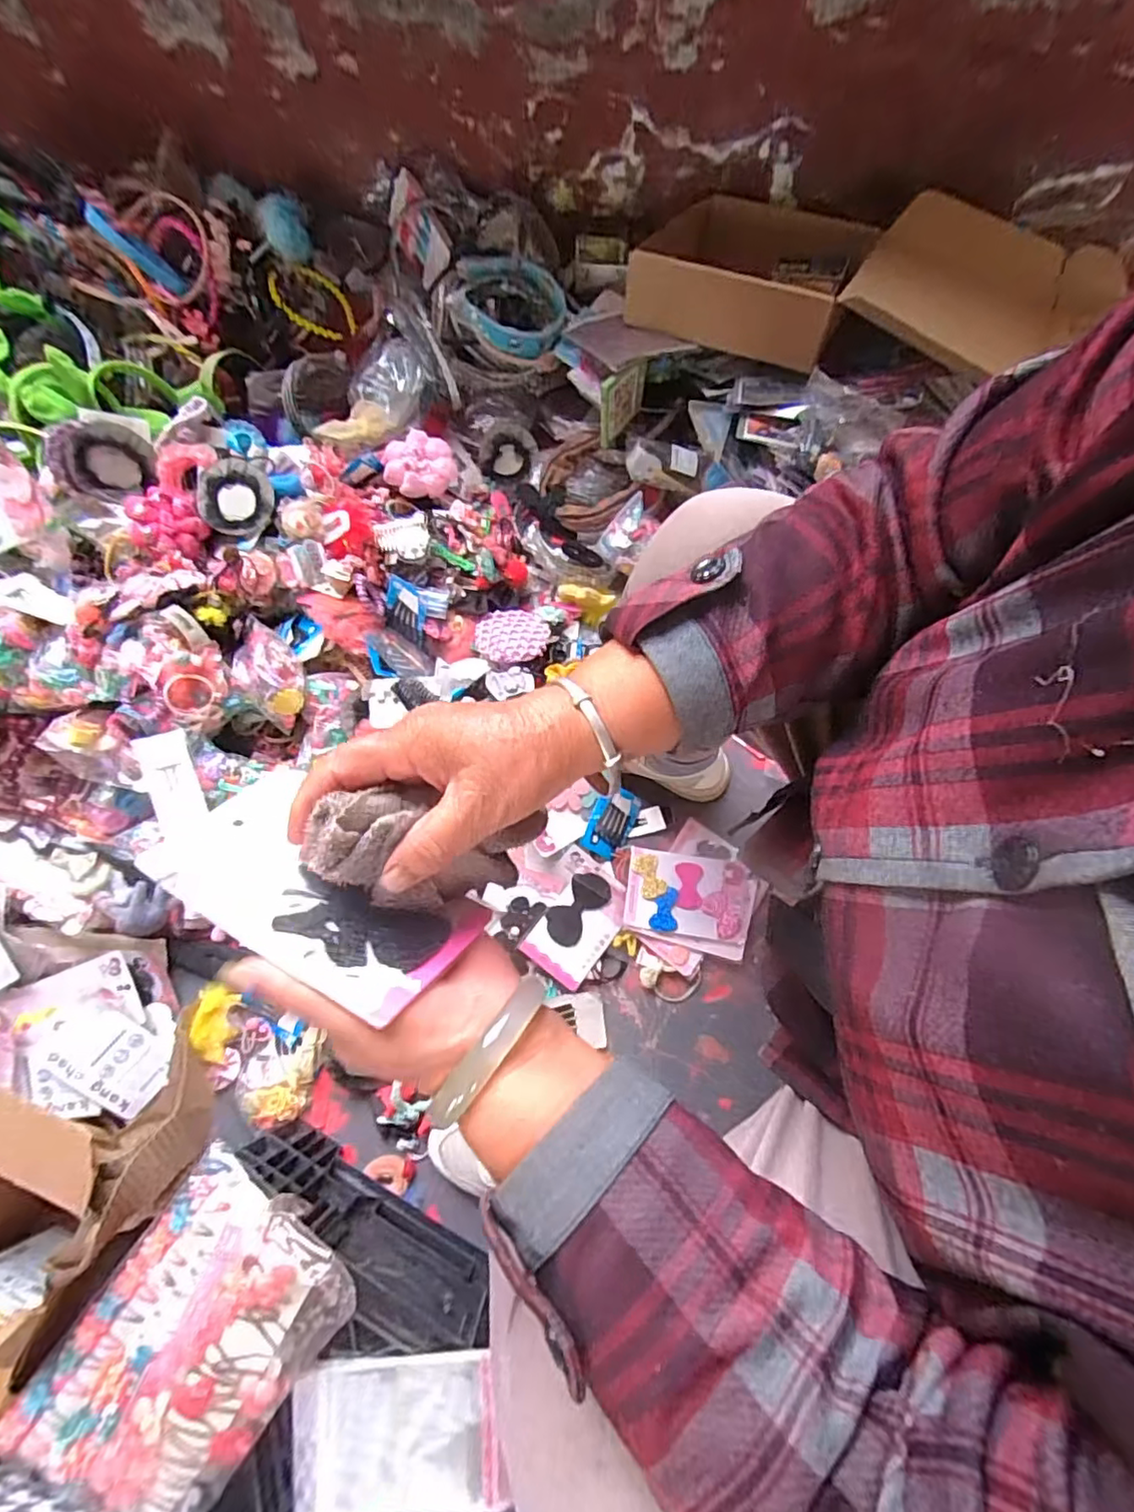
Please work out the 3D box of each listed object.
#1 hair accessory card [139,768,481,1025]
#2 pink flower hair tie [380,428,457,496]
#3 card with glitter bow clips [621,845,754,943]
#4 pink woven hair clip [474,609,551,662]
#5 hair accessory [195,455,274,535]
[{"bbox_3d":[-0.121,0.061,0.290,0.146,0.010,0.076,28,40,17],"label":"hair accessory card"},{"bbox_3d":[-0.205,-0.399,0.853,0.098,0.058,0.078,-23,73,-6],"label":"pink flower hair tie"},{"bbox_3d":[0.149,0.167,0.735,0.150,0.014,0.096,9,73,4],"label":"card with glitter bow clips"},{"bbox_3d":[-0.074,-0.159,0.821,0.097,0.025,0.093,-4,56,-4],"label":"pink woven hair clip"},{"bbox_3d":[-0.420,-0.329,0.772,0.090,0.022,0.094,-4,95,-5],"label":"hair accessory"}]

